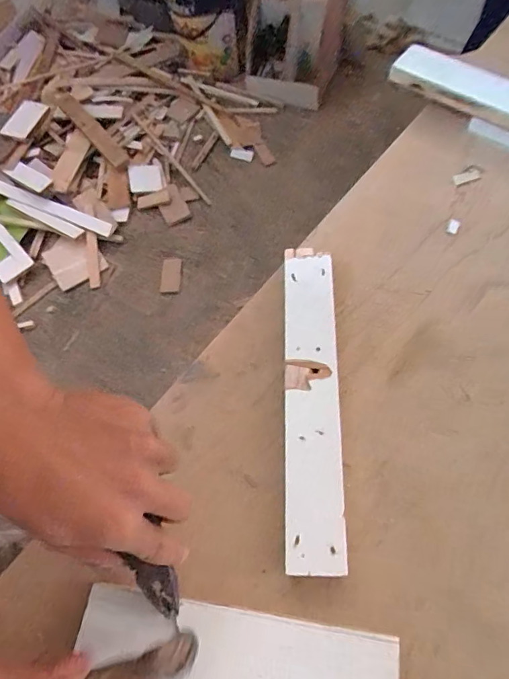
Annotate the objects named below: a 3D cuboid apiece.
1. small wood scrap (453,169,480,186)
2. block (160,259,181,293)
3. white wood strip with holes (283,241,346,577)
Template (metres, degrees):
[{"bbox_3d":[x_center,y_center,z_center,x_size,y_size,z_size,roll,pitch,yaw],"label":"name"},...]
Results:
[{"bbox_3d":[0.241,-0.185,0.502,0.031,0.007,0.013,-23,66,-8],"label":"small wood scrap"},{"bbox_3d":[-0.263,-0.201,1.384,0.060,0.011,0.122,-1,65,2],"label":"block"},{"bbox_3d":[0.050,0.046,0.389,0.047,0.024,0.285,0,65,3],"label":"white wood strip with holes"}]

